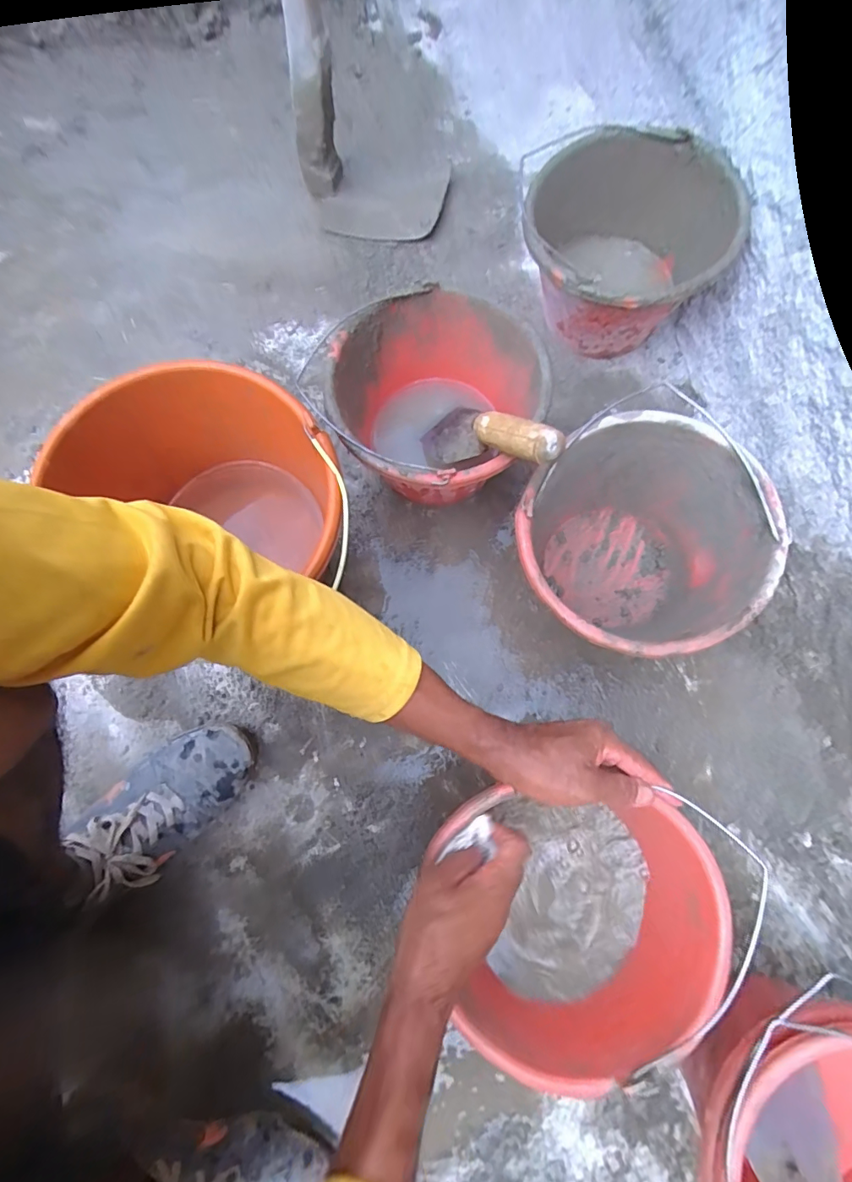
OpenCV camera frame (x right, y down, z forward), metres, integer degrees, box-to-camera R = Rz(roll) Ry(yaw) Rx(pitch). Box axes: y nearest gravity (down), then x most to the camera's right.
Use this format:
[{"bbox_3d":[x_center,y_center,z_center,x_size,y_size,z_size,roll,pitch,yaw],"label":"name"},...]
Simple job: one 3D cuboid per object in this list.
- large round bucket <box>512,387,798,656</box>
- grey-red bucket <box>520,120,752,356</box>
[{"bbox_3d":[0.212,-0.041,0.528,0.237,0.175,0.224,0,77,-1],"label":"large round bucket"},{"bbox_3d":[0.244,-0.417,0.627,0.241,0.184,0.231,0,77,-1],"label":"grey-red bucket"}]

